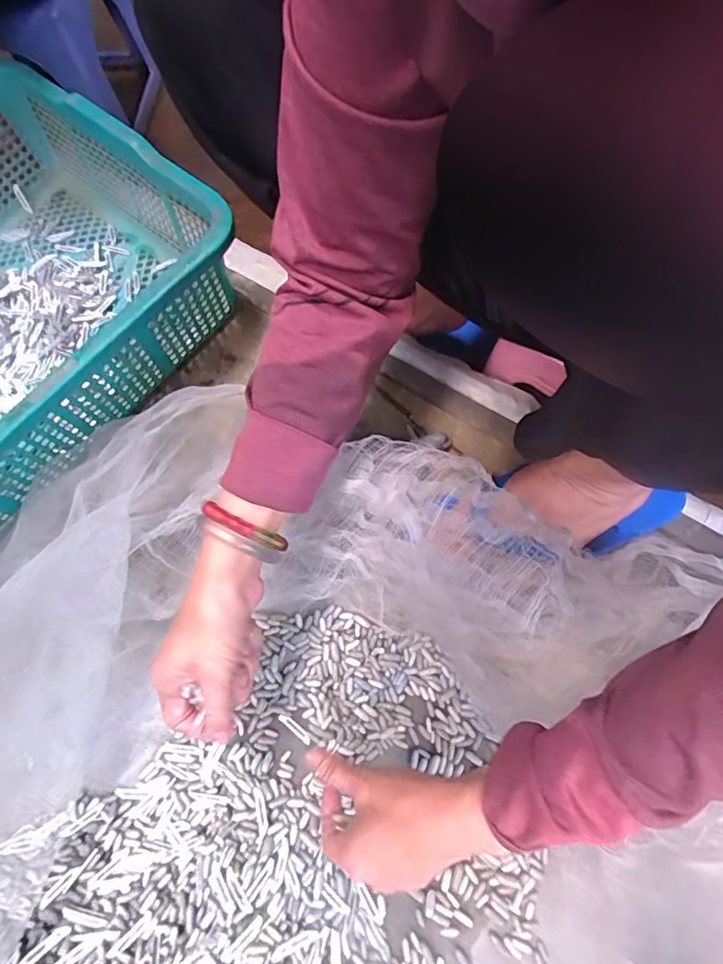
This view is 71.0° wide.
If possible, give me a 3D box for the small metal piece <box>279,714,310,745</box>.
[{"bbox_3d":[-0.057,0.213,0.438,0.035,0.004,0.007,43,76,2],"label":"small metal piece"}]

